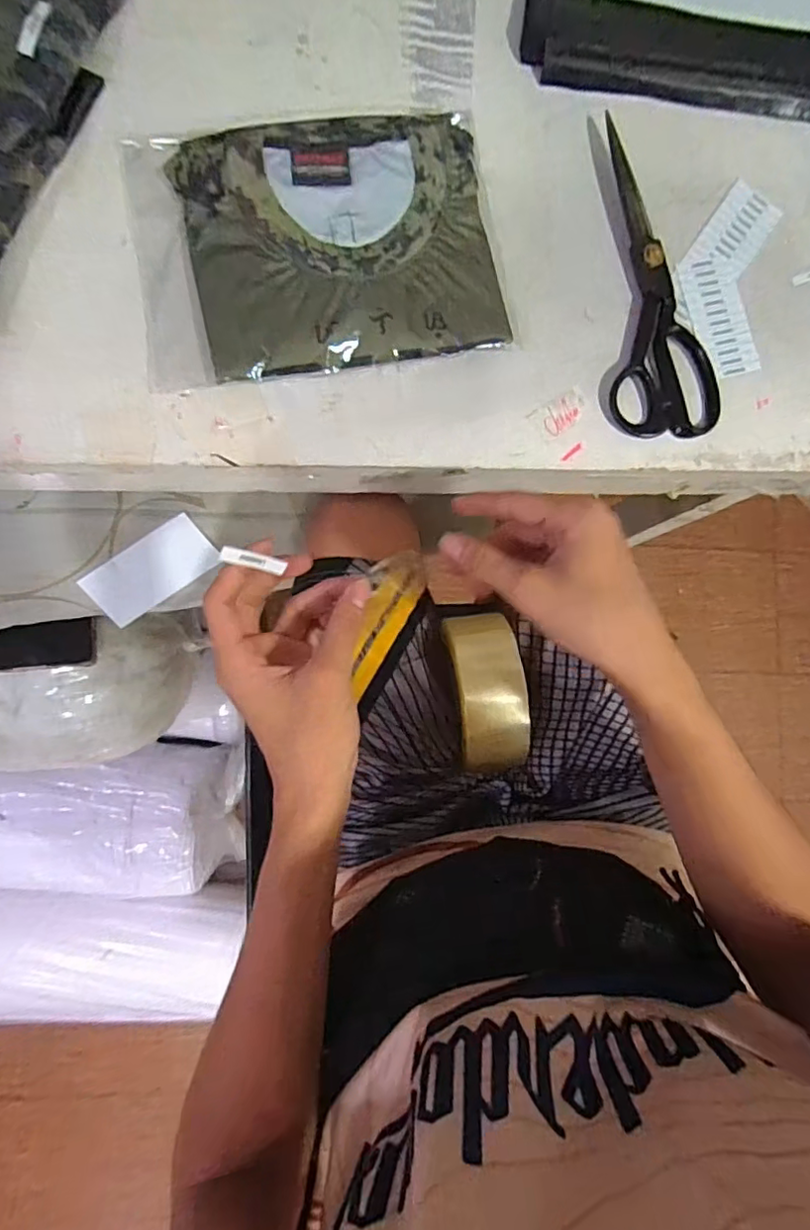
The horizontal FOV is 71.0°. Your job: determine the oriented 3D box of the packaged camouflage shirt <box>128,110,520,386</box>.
[{"bbox_3d":[-0.062,-0.260,0.398,0.249,0.024,0.179,-9,87,-5],"label":"packaged camouflage shirt"}]

